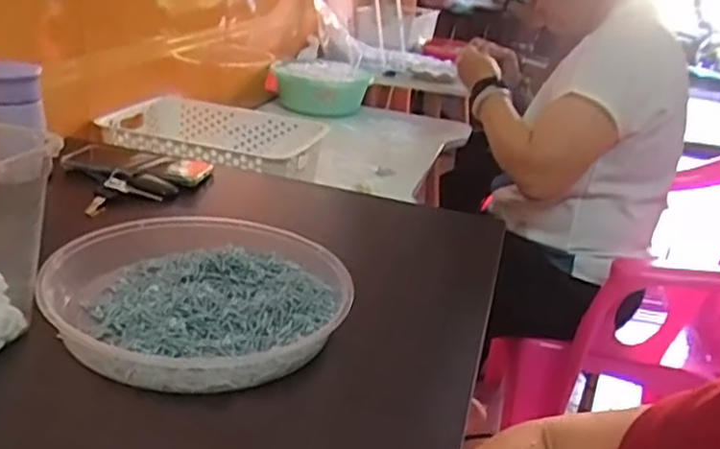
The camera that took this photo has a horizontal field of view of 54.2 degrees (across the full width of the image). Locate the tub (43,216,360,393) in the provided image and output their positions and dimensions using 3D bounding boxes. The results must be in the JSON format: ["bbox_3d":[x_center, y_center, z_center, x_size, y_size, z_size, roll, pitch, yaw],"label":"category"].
[{"bbox_3d":[-0.127,0.055,0.562,0.229,0.042,0.224,6,23,-3],"label":"tub"}]

